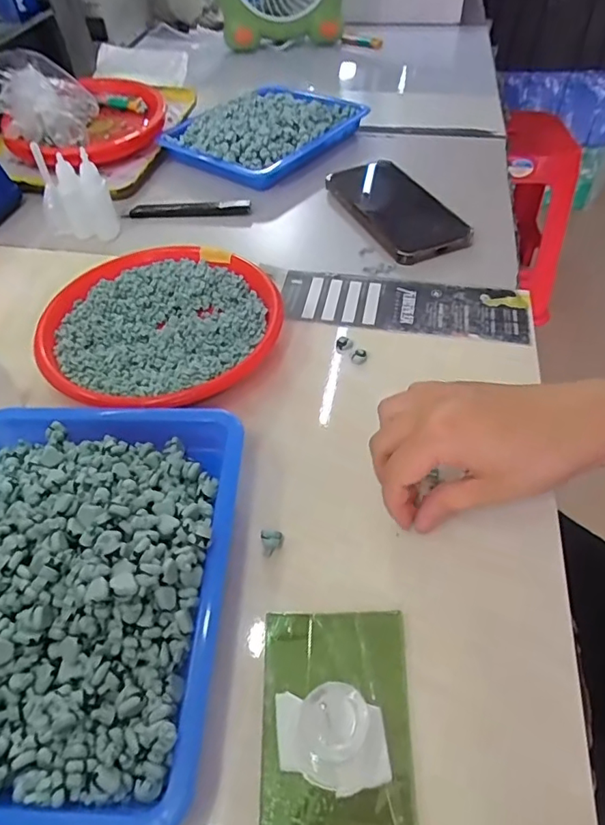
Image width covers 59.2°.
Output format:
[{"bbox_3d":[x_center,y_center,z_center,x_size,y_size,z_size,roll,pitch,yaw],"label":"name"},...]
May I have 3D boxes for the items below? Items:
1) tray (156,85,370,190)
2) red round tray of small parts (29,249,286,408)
[{"bbox_3d":[-0.040,-0.332,0.623,0.157,0.048,0.212,33,55,27],"label":"tray"},{"bbox_3d":[-0.107,-0.068,0.406,0.173,0.028,0.167,0,47,0],"label":"red round tray of small parts"}]

